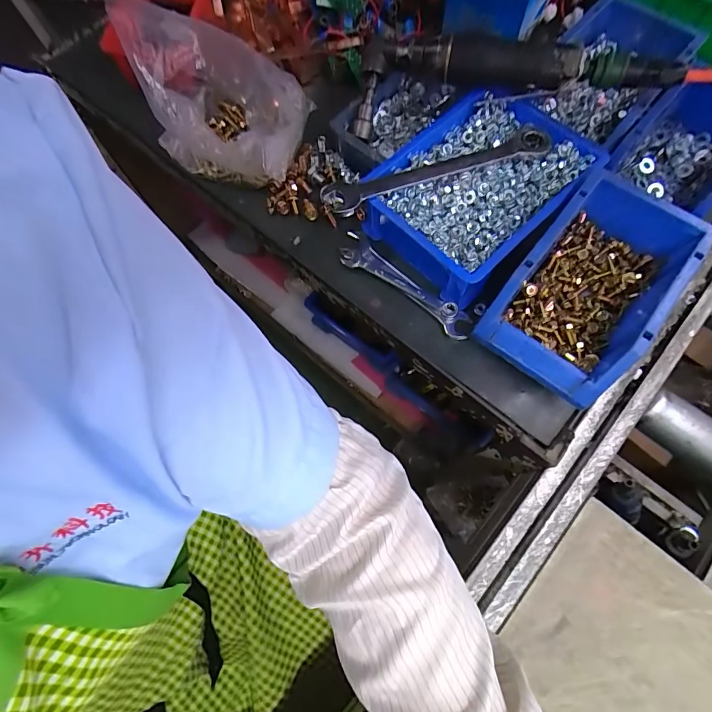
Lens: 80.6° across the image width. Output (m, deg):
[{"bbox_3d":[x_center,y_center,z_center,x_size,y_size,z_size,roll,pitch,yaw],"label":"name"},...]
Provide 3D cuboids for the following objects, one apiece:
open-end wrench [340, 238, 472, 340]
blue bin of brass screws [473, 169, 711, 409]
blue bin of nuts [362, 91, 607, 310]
[{"bbox_3d":[0.047,-0.067,0.415,0.147,0.010,0.030,39,77,14],"label":"open-end wrench"},{"bbox_3d":[0.204,-0.060,0.376,0.115,0.082,0.183,37,76,13],"label":"blue bin of brass screws"},{"bbox_3d":[0.119,-0.156,0.422,0.202,0.081,0.146,-41,75,-11],"label":"blue bin of nuts"}]

